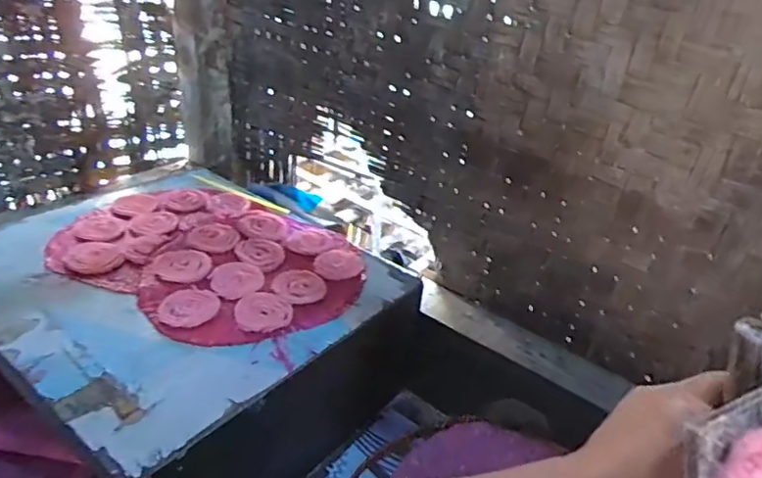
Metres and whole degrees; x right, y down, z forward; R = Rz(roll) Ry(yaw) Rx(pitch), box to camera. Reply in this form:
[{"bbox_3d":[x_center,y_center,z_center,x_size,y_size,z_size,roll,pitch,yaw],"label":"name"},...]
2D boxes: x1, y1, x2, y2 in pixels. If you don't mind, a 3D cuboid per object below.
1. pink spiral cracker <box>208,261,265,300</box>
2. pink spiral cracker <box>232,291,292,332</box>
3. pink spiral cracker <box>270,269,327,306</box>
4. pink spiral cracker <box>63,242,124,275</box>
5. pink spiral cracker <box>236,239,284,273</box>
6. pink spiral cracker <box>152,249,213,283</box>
[{"bbox_3d":[-0.221,0.060,0.849,0.081,0.007,0.088,-8,33,-24],"label":"pink spiral cracker"},{"bbox_3d":[-0.168,0.104,0.790,0.078,0.010,0.082,-4,32,-17],"label":"pink spiral cracker"},{"bbox_3d":[-0.125,0.073,0.850,0.083,0.007,0.078,5,30,-3],"label":"pink spiral cracker"},{"bbox_3d":[-0.444,0.028,0.855,0.076,0.012,0.084,-14,36,-31],"label":"pink spiral cracker"},{"bbox_3d":[-0.202,0.026,0.913,0.079,0.013,0.082,10,30,6],"label":"pink spiral cracker"},{"bbox_3d":[-0.308,0.039,0.853,0.085,0.008,0.084,9,30,5],"label":"pink spiral cracker"}]

